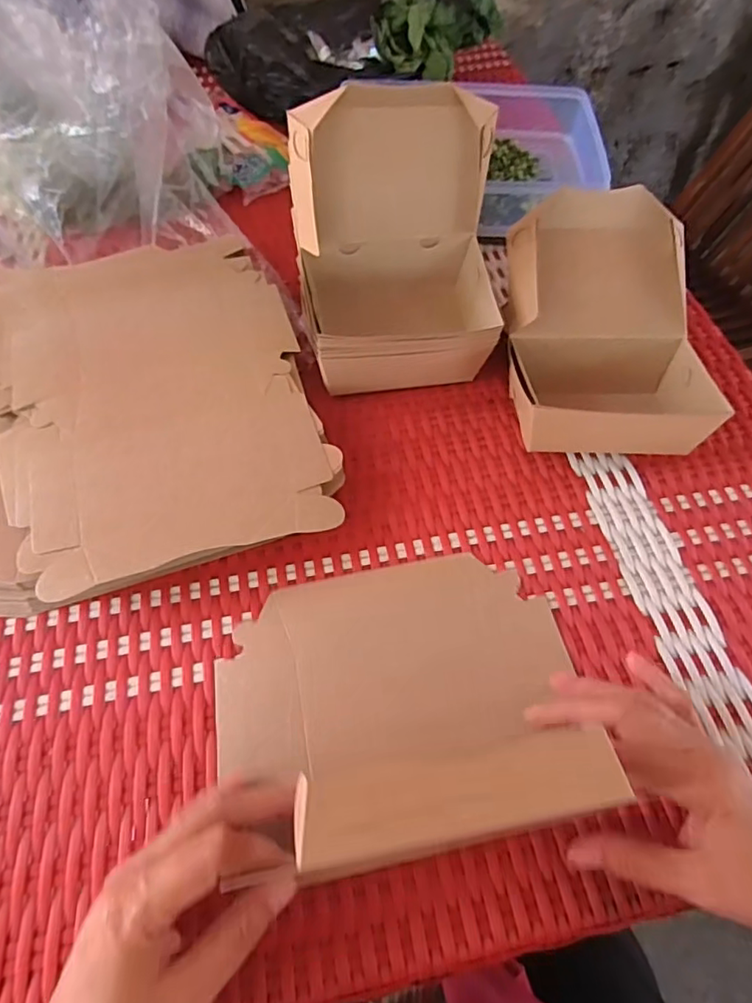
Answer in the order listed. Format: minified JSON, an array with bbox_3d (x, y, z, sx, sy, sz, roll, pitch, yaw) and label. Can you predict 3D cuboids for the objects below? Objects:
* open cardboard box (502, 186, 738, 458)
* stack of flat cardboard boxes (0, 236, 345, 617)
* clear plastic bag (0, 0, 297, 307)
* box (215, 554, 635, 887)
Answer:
[{"bbox_3d":[0.172,-0.129,0.440,0.136,0.117,0.163,1,57,0],"label":"open cardboard box"},{"bbox_3d":[-0.191,-0.084,0.457,0.261,0.034,0.336,-17,59,-12],"label":"stack of flat cardboard boxes"},{"bbox_3d":[-0.285,-0.365,0.514,0.271,0.223,0.226,-6,58,-5],"label":"clear plastic bag"},{"bbox_3d":[0.015,0.113,0.338,0.209,0.026,0.171,-11,40,-6],"label":"box"}]

